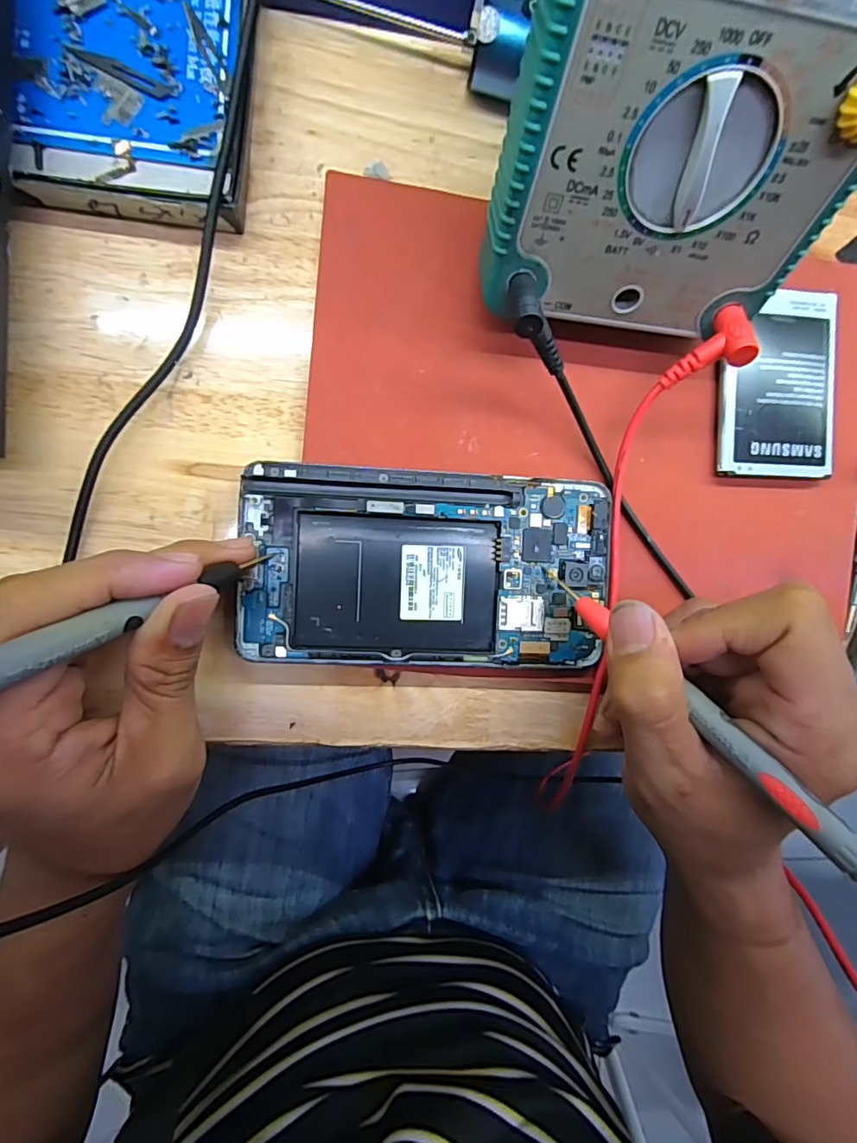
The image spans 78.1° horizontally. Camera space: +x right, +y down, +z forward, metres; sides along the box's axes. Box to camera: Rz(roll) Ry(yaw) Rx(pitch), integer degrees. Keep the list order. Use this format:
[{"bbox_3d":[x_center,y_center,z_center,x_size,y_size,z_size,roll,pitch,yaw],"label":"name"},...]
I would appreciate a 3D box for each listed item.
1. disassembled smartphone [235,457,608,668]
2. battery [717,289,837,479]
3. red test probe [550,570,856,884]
[{"bbox_3d":[0.001,-0.001,0.213,0.146,0.005,0.076,3,93,-7],"label":"disassembled smartphone"},{"bbox_3d":[0.150,-0.080,0.227,0.051,0.008,0.078,0,93,-7],"label":"battery"},{"bbox_3d":[0.088,0.047,0.170,0.010,0.009,0.145,-38,54,-3],"label":"red test probe"}]

